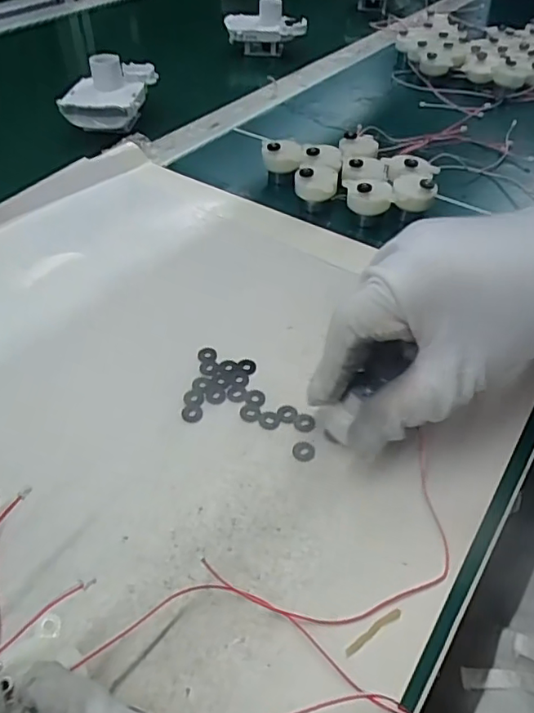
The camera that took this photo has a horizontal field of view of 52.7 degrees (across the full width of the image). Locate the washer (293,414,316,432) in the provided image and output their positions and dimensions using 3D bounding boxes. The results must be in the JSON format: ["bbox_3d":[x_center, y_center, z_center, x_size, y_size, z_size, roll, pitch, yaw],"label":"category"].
[{"bbox_3d":[0.019,0.033,0.276,0.010,0.004,0.010,14,48,12],"label":"washer"}]

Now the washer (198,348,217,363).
[{"bbox_3d":[-0.034,-0.001,0.308,0.011,0.004,0.013,-5,47,-6],"label":"washer"}]

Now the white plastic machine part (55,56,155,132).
[{"bbox_3d":[-0.146,-0.248,0.503,0.069,0.052,0.089,8,46,6],"label":"white plastic machine part"}]

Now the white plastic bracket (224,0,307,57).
[{"bbox_3d":[-0.001,-0.397,0.652,0.095,0.052,0.044,5,46,3],"label":"white plastic bracket"}]

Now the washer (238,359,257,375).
[{"bbox_3d":[-0.010,0.005,0.303,0.011,0.004,0.010,2,54,-3],"label":"washer"}]

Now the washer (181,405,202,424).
[{"bbox_3d":[-0.039,0.030,0.279,0.011,0.004,0.011,2,52,-2],"label":"washer"}]

